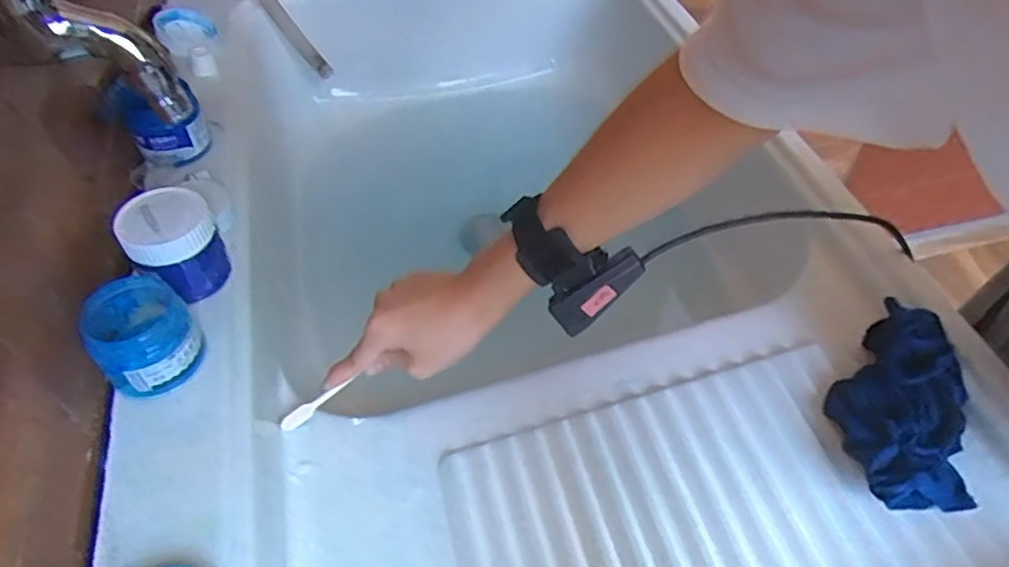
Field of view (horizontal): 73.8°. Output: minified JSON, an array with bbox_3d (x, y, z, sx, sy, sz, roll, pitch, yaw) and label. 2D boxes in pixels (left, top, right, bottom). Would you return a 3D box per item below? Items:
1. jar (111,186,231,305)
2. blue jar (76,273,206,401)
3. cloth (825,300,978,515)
[{"bbox_3d":[-0.221,-0.026,0.452,0.055,0.059,0.051,-1,48,1],"label":"jar"},{"bbox_3d":[-0.222,0.031,0.413,0.055,0.049,0.059,-28,54,-22],"label":"blue jar"},{"bbox_3d":[0.250,0.076,0.415,0.078,0.048,0.139,11,50,11],"label":"cloth"}]

